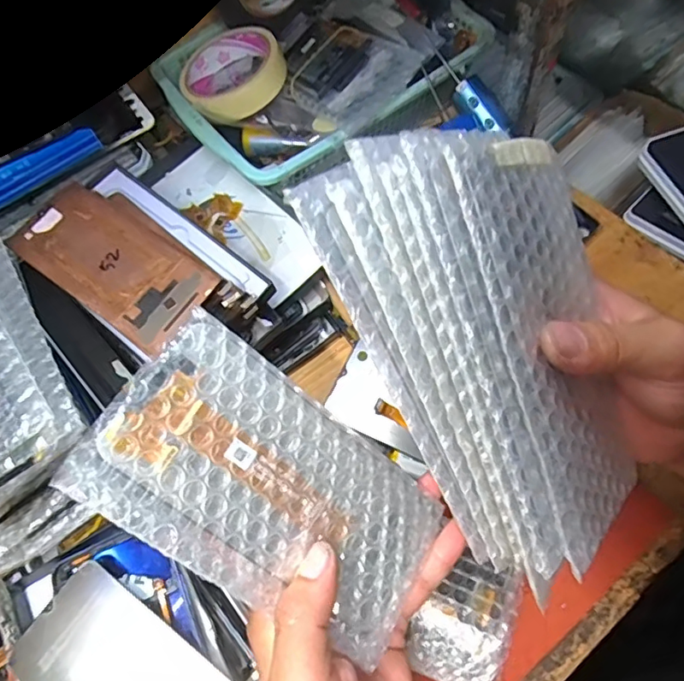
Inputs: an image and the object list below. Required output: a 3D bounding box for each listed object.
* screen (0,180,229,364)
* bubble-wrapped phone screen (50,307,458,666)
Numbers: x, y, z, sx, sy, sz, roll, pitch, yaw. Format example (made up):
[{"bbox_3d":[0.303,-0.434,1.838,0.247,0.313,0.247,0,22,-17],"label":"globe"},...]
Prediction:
[{"bbox_3d":[-0.159,-0.059,0.381,0.145,0.009,0.078,33,71,18],"label":"screen"},{"bbox_3d":[-0.028,0.069,0.241,0.158,0.009,0.089,41,68,-16],"label":"bubble-wrapped phone screen"}]

